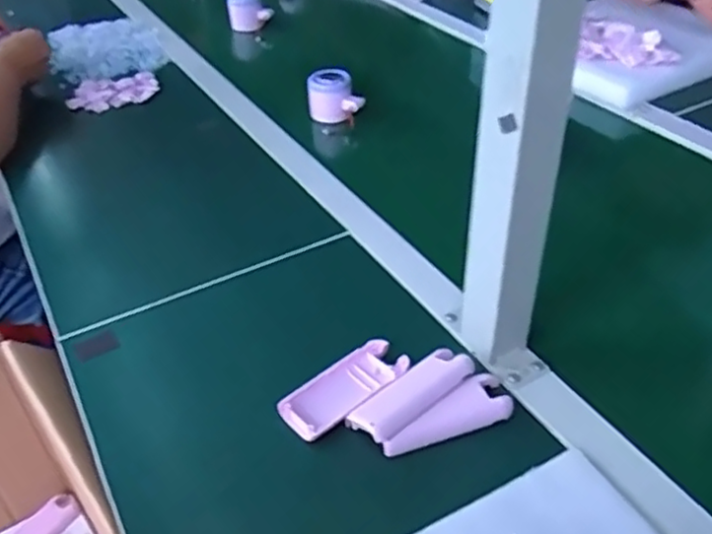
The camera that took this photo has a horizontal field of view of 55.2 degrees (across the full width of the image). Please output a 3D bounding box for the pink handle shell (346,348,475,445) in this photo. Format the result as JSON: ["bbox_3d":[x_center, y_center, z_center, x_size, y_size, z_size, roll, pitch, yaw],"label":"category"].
[{"bbox_3d":[0.044,0.095,0.518,0.101,0.013,0.038,-30,46,-29],"label":"pink handle shell"}]

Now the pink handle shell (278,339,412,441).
[{"bbox_3d":[-0.007,0.094,0.533,0.107,0.014,0.047,-31,46,-30],"label":"pink handle shell"}]

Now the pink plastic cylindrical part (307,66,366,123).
[{"bbox_3d":[-0.029,-0.228,0.905,0.068,0.059,0.051,-9,39,-7],"label":"pink plastic cylindrical part"}]

